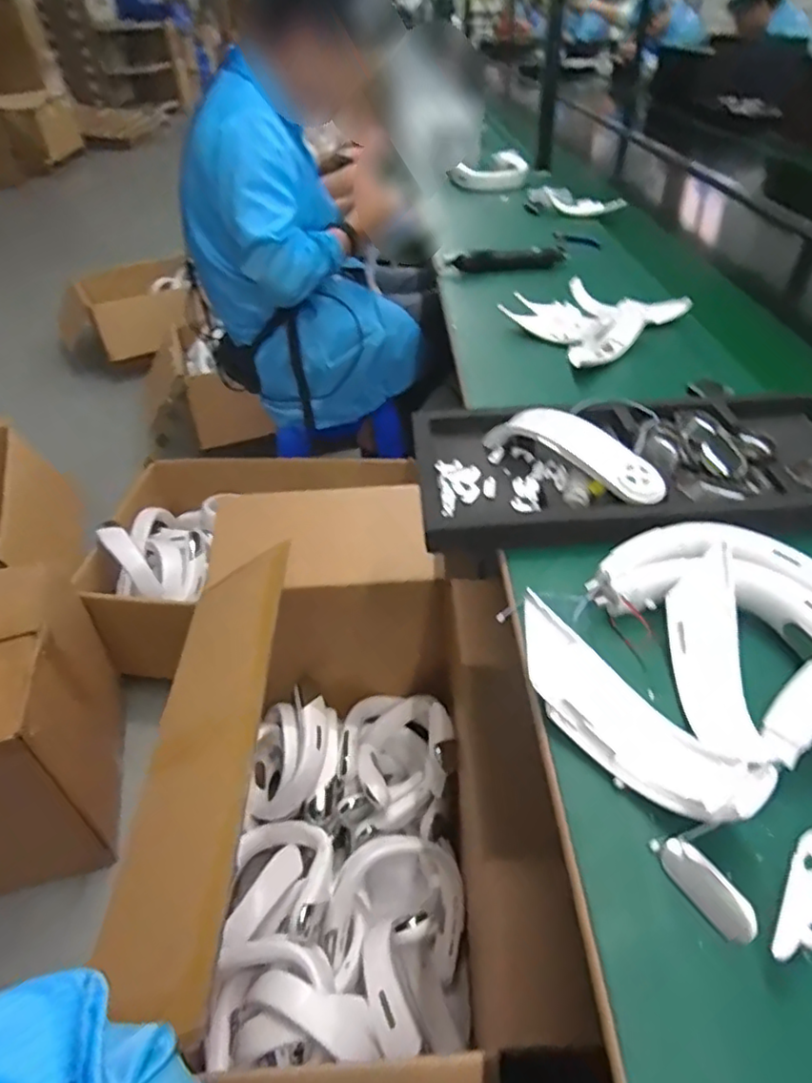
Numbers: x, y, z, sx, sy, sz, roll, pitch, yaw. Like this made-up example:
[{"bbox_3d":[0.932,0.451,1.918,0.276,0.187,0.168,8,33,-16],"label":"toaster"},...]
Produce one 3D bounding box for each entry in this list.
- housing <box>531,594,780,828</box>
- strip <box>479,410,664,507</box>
[{"bbox_3d":[0.134,0.115,0.411,0.050,0.053,0.183,-27,46,-27],"label":"housing"},{"bbox_3d":[0.165,-0.089,0.618,0.062,0.037,0.189,-30,47,-29],"label":"strip"}]

